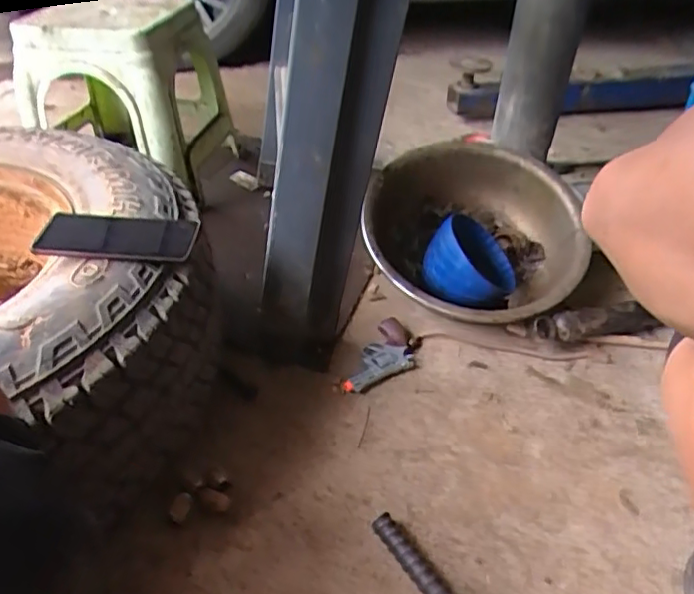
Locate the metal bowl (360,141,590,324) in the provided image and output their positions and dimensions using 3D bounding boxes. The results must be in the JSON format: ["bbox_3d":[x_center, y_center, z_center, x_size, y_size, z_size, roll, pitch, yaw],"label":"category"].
[{"bbox_3d":[0.197,-0.094,0.999,0.360,0.192,0.337,8,39,10],"label":"metal bowl"}]

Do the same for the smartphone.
[{"bbox_3d":[-0.254,-0.067,0.671,0.168,0.011,0.088,3,34,-2],"label":"smartphone"}]

